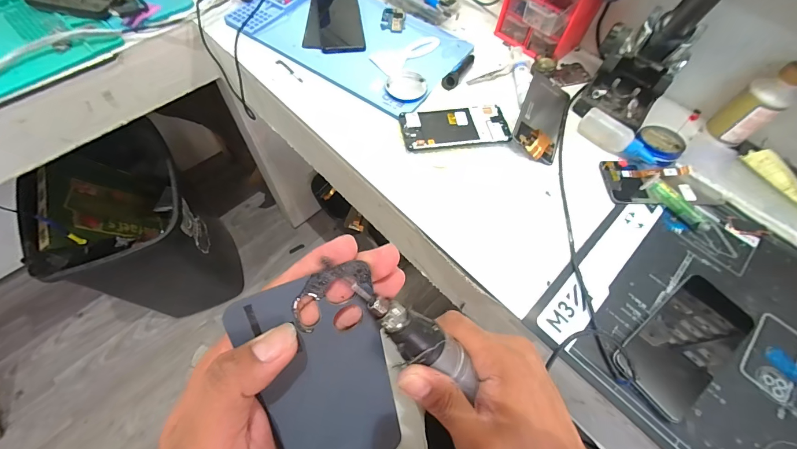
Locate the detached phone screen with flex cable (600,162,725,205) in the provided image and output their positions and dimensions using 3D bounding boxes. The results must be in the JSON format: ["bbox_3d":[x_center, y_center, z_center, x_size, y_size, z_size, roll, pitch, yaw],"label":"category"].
[{"bbox_3d":[0.358,-0.056,0.460,0.146,0.017,0.064,3,65,0],"label":"detached phone screen with flex cable"}]

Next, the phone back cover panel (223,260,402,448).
[{"bbox_3d":[-0.035,0.100,0.198,0.073,0.157,0.011,-22,27,-29],"label":"phone back cover panel"}]

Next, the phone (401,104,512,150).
[{"bbox_3d":[0.082,-0.143,0.490,0.153,0.007,0.070,-8,65,-5],"label":"phone"}]

